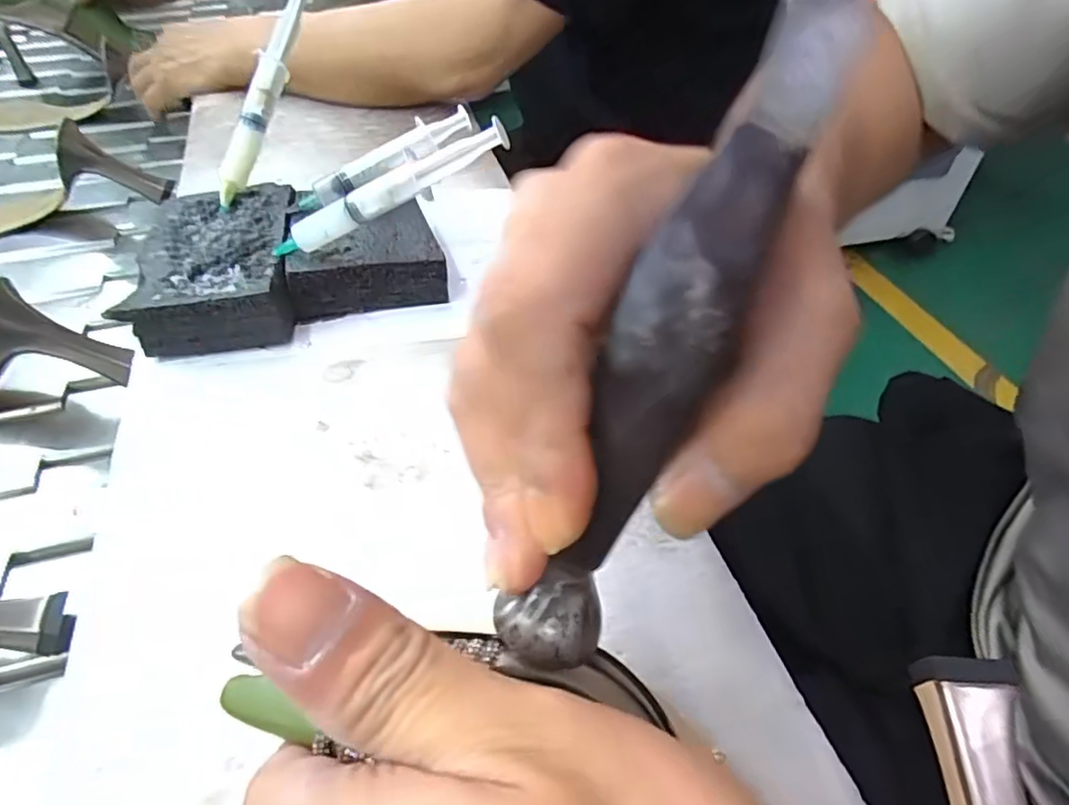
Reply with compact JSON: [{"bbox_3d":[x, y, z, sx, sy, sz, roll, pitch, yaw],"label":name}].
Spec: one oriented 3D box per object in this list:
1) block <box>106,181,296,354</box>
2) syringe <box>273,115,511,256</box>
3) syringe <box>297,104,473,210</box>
[{"bbox_3d":[-0.185,-0.082,0.363,0.081,0.036,0.125,-9,47,-10],"label":"block"},{"bbox_3d":[-0.079,-0.110,0.320,0.143,0.019,0.016,-20,44,17],"label":"syringe"},{"bbox_3d":[-0.093,-0.152,0.383,0.117,0.018,0.012,-33,53,-9],"label":"syringe"}]

